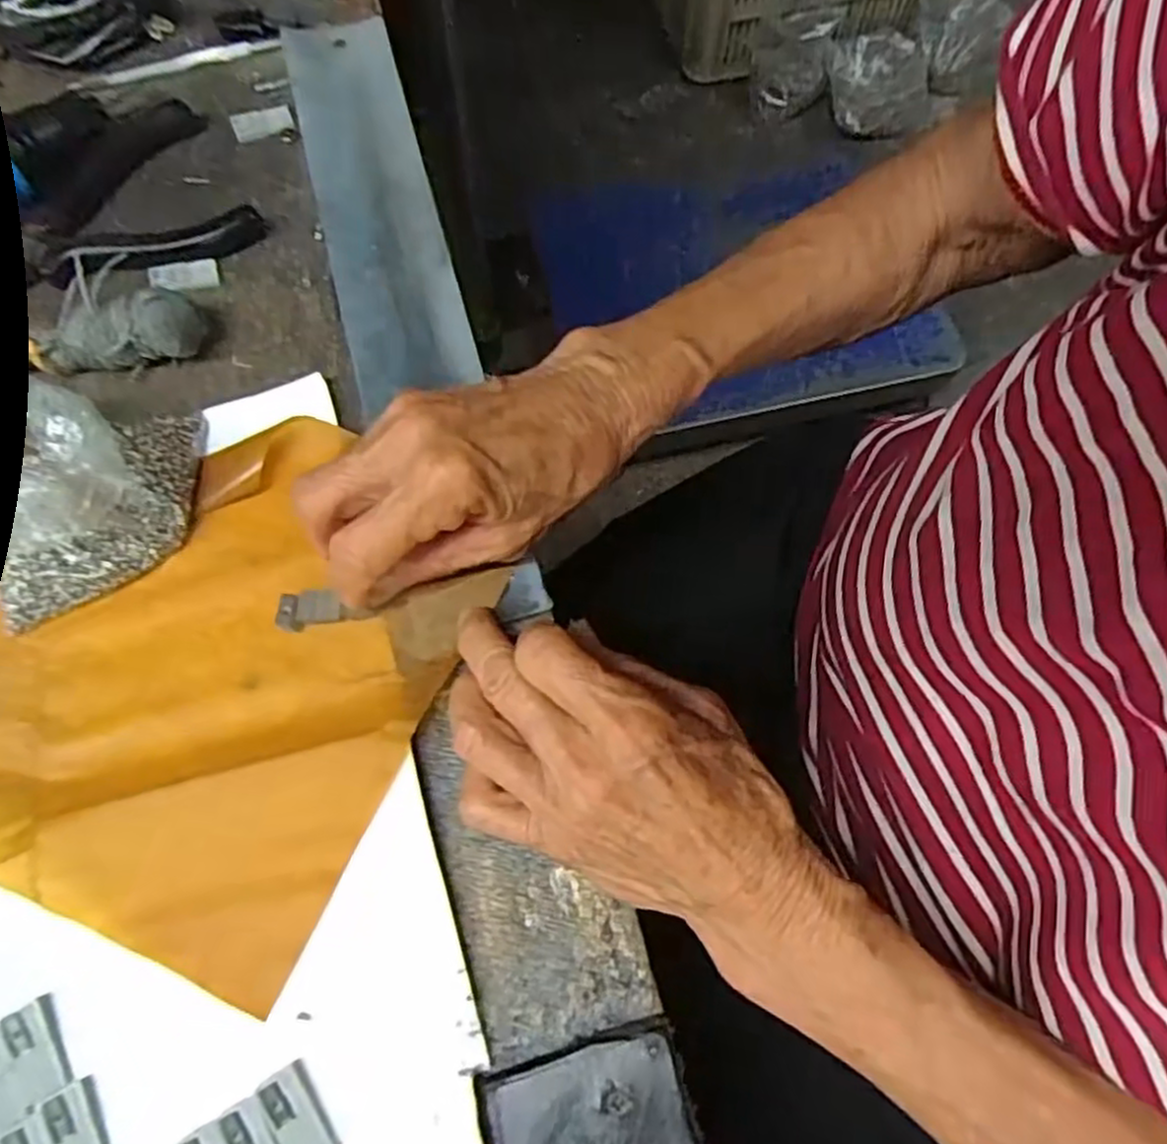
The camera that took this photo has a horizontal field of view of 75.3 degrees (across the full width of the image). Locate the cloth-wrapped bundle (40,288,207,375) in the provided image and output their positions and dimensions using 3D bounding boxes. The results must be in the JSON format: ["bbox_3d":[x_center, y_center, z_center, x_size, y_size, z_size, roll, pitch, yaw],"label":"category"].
[{"bbox_3d":[-0.193,-0.099,0.317,0.067,0.032,0.024,-6,69,-1],"label":"cloth-wrapped bundle"}]

